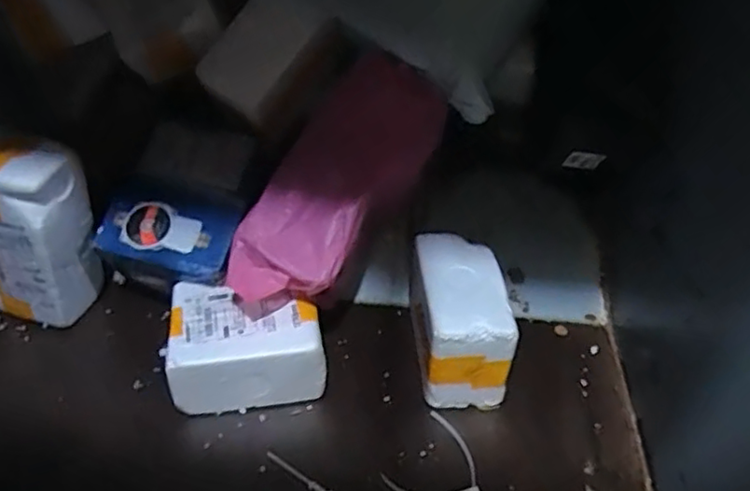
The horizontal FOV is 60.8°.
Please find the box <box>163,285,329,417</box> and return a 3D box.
[{"bbox_3d":[-0.149,0.120,0.753,0.170,0.102,0.121,-5,40,-7],"label":"box"}]

